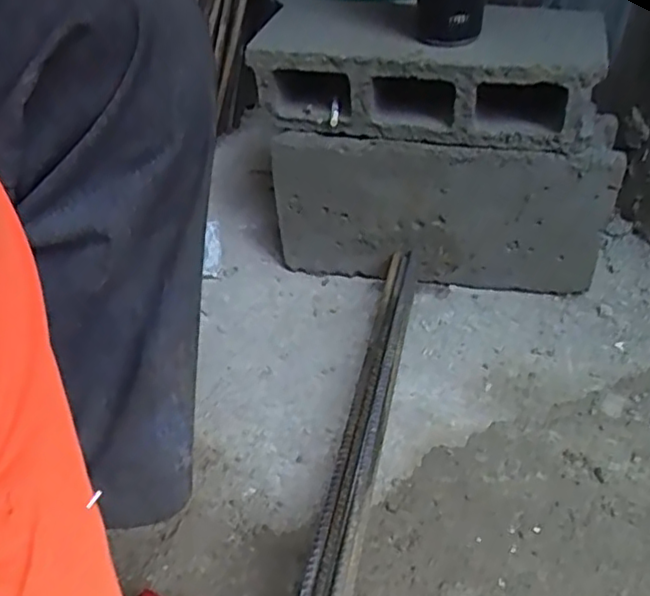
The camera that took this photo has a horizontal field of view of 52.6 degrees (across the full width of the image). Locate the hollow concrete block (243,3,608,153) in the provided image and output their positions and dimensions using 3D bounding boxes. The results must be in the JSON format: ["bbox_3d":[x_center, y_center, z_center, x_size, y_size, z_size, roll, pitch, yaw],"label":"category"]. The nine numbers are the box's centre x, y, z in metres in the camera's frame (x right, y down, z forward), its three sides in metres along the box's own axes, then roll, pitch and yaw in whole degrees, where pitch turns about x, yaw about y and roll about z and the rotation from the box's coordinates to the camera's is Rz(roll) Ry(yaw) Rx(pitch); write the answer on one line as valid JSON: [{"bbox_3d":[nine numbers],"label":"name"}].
[{"bbox_3d":[0.130,-0.286,0.826,0.390,0.096,0.225,8,40,12],"label":"hollow concrete block"}]

